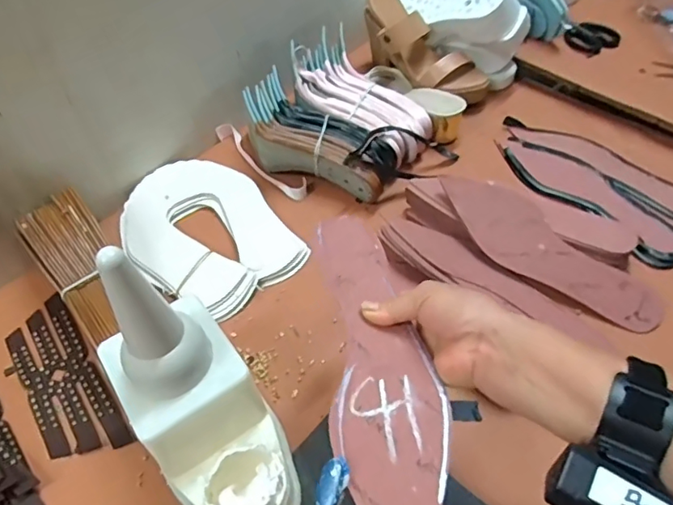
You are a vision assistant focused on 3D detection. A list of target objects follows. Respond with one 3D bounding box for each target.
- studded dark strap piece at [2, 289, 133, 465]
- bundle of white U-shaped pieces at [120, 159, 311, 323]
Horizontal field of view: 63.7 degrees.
[{"bbox_3d":[-0.294,0.133,0.576,0.073,0.007,0.209,-32,55,-20],"label":"studded dark strap piece"},{"bbox_3d":[-0.170,-0.028,0.690,0.176,0.024,0.257,-33,55,-21],"label":"bundle of white U-shaped pieces"}]

